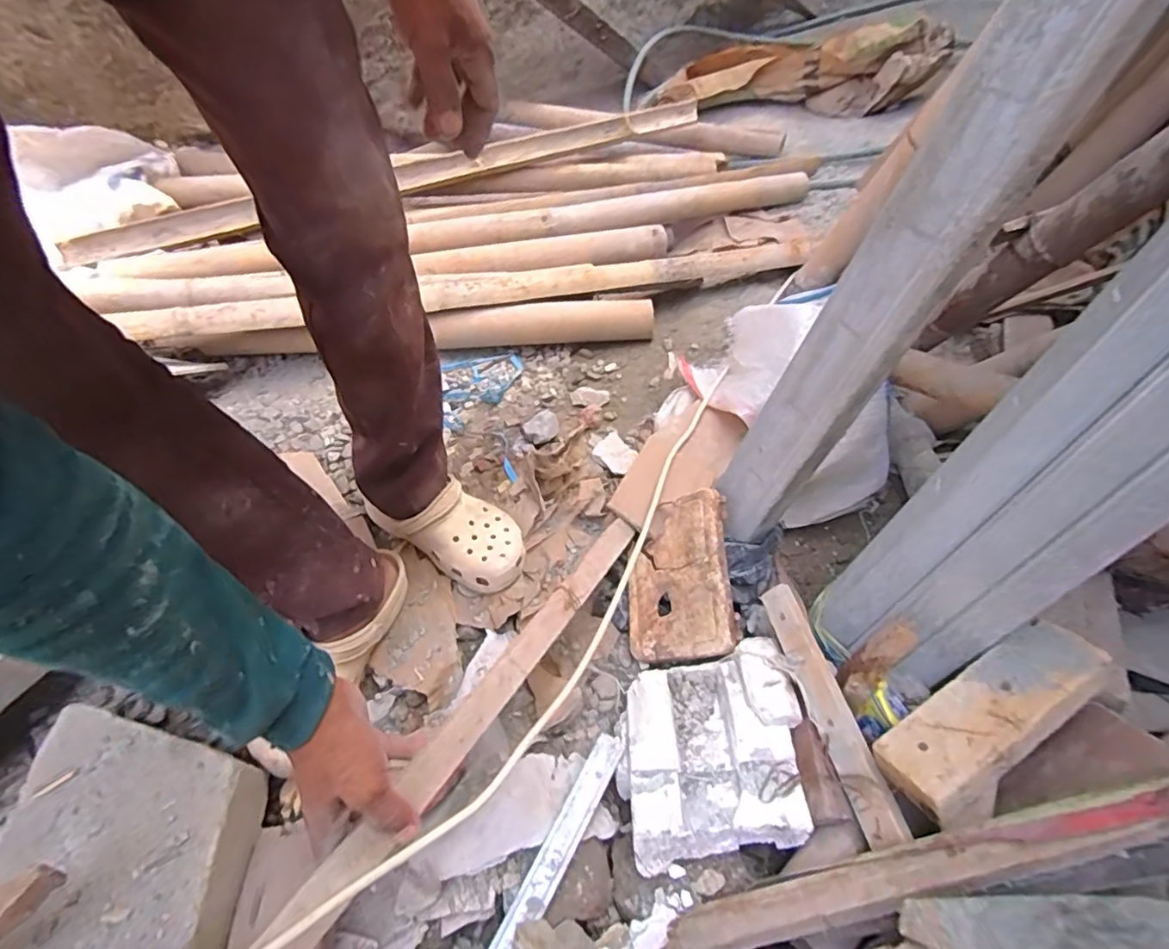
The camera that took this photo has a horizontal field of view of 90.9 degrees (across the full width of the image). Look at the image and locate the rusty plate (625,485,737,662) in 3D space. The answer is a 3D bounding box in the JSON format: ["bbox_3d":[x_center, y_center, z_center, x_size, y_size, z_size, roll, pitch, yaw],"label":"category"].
[{"bbox_3d":[0.108,0.119,0.671,0.132,0.023,0.187,-20,60,41],"label":"rusty plate"}]

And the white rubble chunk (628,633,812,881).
[{"bbox_3d":[0.120,0.257,0.551,0.168,0.053,0.177,-8,53,-1],"label":"white rubble chunk"}]

